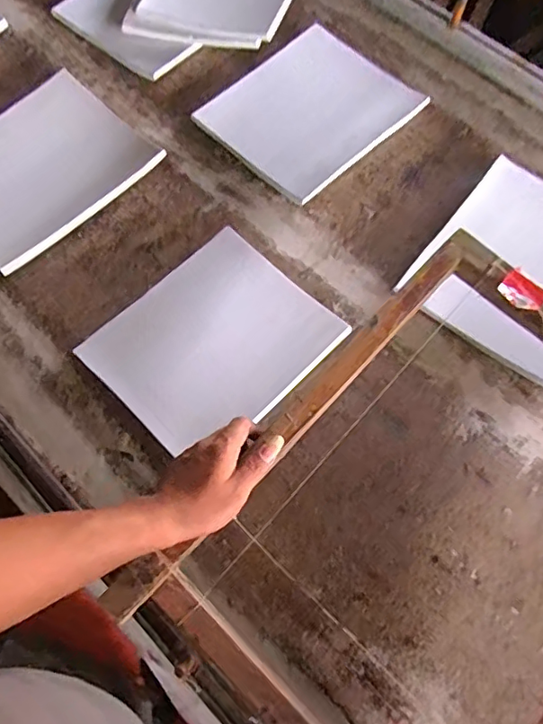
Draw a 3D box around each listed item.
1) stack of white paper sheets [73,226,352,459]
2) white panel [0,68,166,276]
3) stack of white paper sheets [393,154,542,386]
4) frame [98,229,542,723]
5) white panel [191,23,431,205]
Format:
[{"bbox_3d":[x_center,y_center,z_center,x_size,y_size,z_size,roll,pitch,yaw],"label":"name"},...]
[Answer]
[{"bbox_3d":[-0.074,-0.023,0.685,0.256,0.013,0.221,-44,81,-9],"label":"stack of white paper sheets"},{"bbox_3d":[-0.330,-0.280,0.777,0.277,0.025,0.233,-43,74,-16],"label":"white panel"},{"bbox_3d":[0.345,-0.145,0.724,0.226,0.037,0.213,36,72,13],"label":"stack of white paper sheets"},{"bbox_3d":[0.170,0.164,0.521,0.390,0.040,0.524,42,79,13],"label":"frame"},{"bbox_3d":[0.054,-0.378,0.818,0.237,0.033,0.268,43,74,15],"label":"white panel"}]

